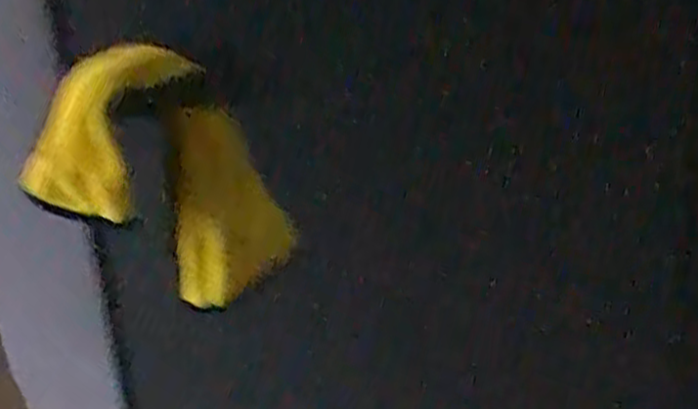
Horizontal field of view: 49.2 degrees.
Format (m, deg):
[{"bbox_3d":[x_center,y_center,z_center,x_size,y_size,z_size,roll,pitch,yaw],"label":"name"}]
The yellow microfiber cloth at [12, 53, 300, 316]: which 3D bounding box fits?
[{"bbox_3d":[-0.143,-0.013,0.585,0.217,0.205,0.063,5,20,29],"label":"yellow microfiber cloth"}]

